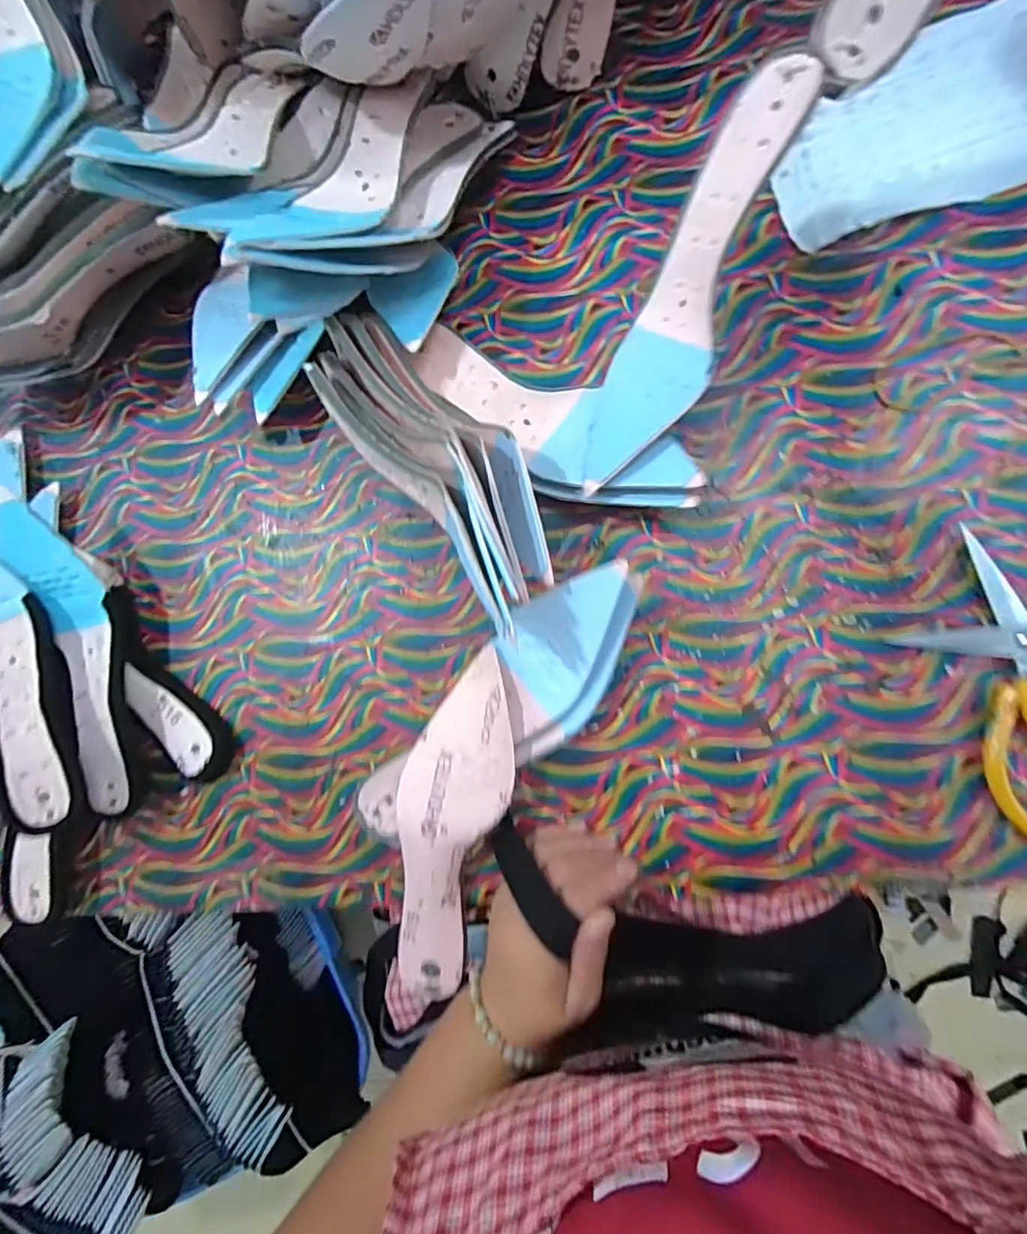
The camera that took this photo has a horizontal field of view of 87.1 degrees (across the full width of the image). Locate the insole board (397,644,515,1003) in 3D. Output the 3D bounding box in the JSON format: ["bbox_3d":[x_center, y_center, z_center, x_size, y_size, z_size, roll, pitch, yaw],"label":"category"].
[{"bbox_3d":[-0.042,0.140,0.354,0.065,0.035,0.229,12,87,9],"label":"insole board"}]

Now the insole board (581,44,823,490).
[{"bbox_3d":[0.103,-0.186,0.322,0.057,0.036,0.230,25,108,10],"label":"insole board"}]

